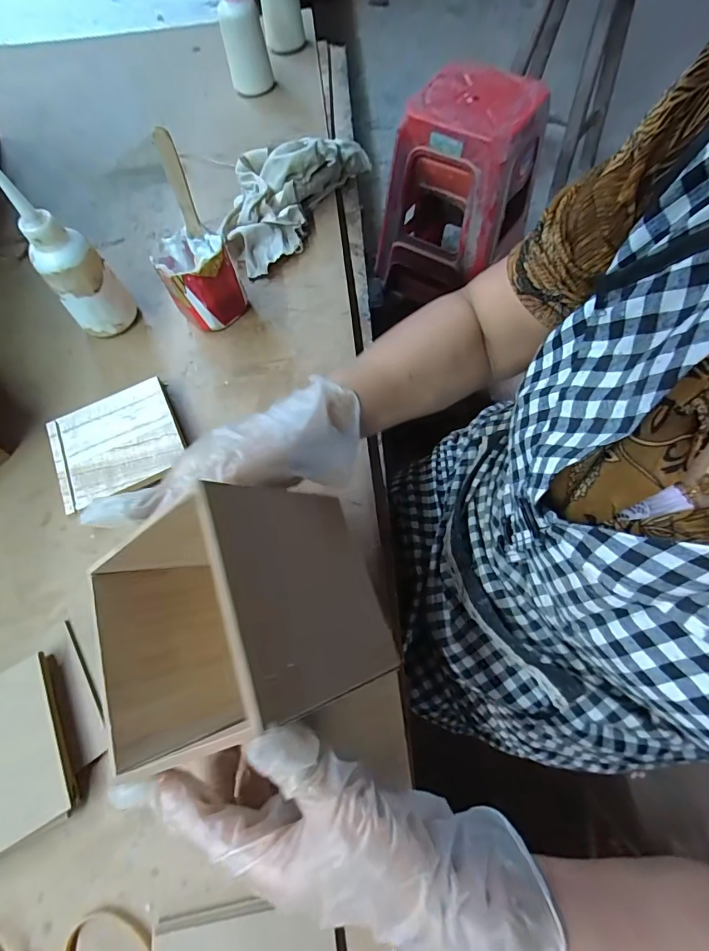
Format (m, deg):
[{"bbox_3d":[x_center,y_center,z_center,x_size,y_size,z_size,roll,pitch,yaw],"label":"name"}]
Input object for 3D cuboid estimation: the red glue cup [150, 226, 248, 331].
[{"bbox_3d":[-0.162,-0.201,0.439,0.066,0.078,0.063,-1,65,1],"label":"red glue cup"}]

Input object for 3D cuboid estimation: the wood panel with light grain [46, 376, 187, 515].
[{"bbox_3d":[-0.216,-0.027,0.393,0.110,0.031,0.103,-26,67,-11],"label":"wood panel with light grain"}]

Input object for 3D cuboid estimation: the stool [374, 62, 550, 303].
[{"bbox_3d":[0.285,-0.719,1.141,0.322,0.468,0.342,38,71,17],"label":"stool"}]

